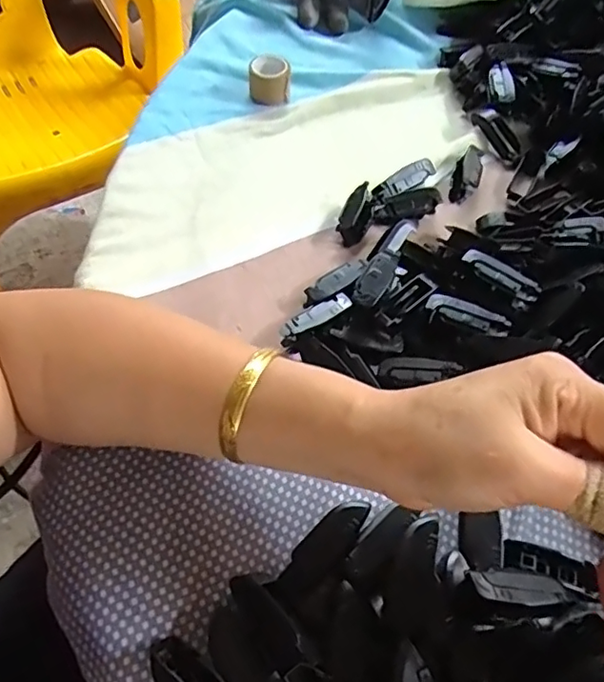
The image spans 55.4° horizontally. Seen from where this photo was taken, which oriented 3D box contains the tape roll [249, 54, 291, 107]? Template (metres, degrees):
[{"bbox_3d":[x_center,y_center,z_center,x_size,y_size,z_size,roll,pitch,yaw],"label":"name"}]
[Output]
[{"bbox_3d":[-0.026,-0.218,0.473,0.033,0.027,0.037,0,57,-5],"label":"tape roll"}]

